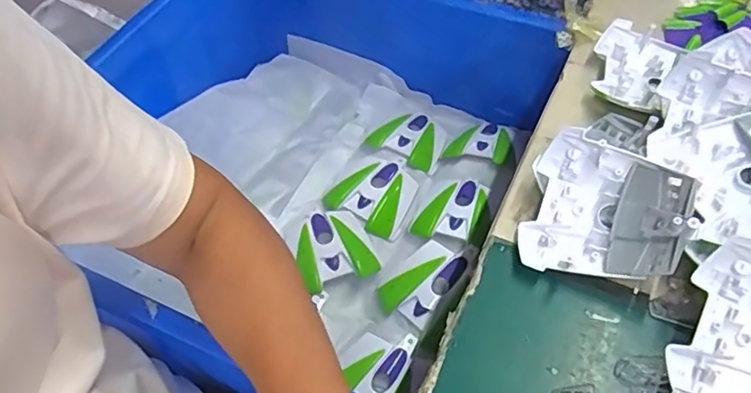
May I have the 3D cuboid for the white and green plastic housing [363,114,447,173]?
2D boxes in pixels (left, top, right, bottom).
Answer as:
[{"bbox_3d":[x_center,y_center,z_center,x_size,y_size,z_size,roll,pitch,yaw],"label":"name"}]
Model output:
[{"bbox_3d":[0.043,-0.082,0.753,0.092,0.020,0.094,19,56,17],"label":"white and green plastic housing"}]

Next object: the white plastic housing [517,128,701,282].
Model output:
[{"bbox_3d":[0.156,0.010,0.394,0.101,0.021,0.096,15,80,31],"label":"white plastic housing"}]

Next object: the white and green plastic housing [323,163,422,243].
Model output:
[{"bbox_3d":[-0.002,0.001,0.682,0.090,0.039,0.095,19,56,18],"label":"white and green plastic housing"}]

